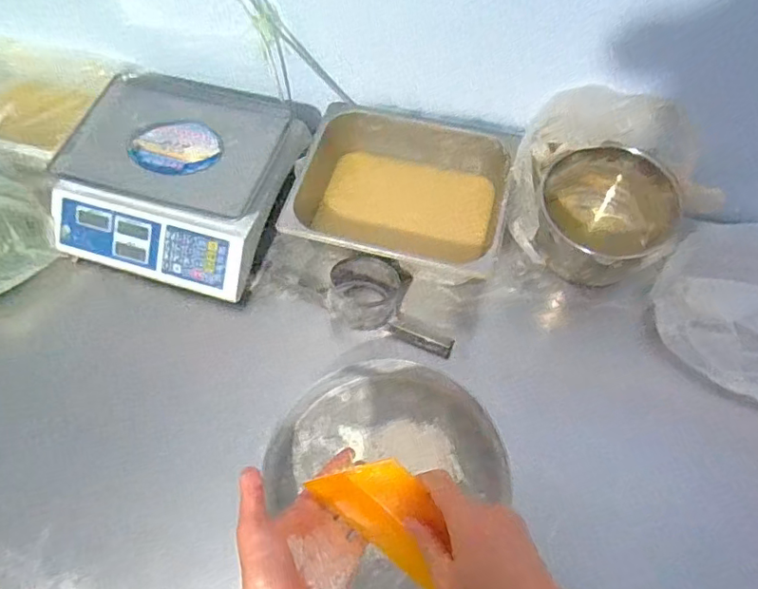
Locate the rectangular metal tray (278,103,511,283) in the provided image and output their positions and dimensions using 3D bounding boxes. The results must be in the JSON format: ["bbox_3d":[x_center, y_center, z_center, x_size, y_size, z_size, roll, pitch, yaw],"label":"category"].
[{"bbox_3d":[0.028,-0.147,0.860,0.315,0.129,0.260,11,64,8],"label":"rectangular metal tray"}]

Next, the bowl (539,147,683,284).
[{"bbox_3d":[0.341,-0.117,0.819,0.199,0.134,0.175,-29,66,-13],"label":"bowl"}]

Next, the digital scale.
[{"bbox_3d":[-0.315,-0.200,0.863,0.327,0.107,0.344,17,64,10],"label":"digital scale"}]

